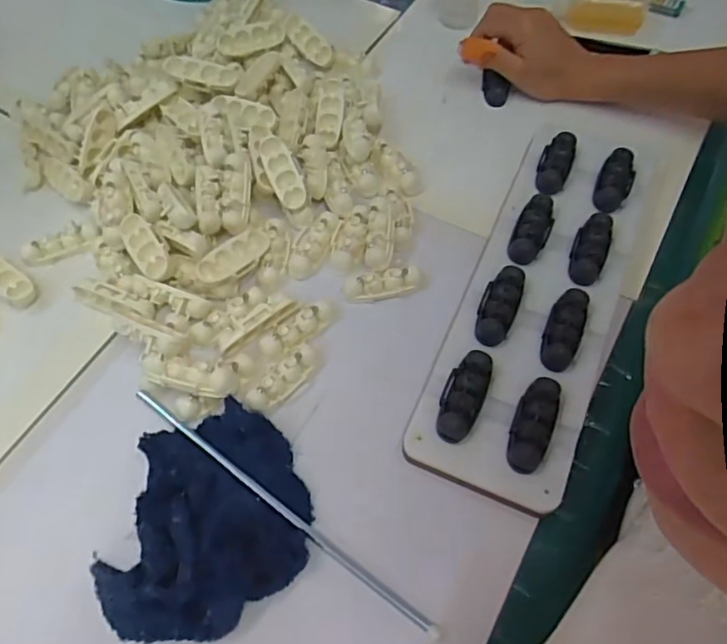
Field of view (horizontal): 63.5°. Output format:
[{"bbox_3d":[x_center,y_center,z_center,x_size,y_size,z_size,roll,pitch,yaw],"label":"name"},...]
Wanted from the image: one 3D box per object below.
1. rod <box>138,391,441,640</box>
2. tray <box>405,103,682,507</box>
[{"bbox_3d":[-0.054,0.112,0.363,0.237,0.005,0.009,33,65,18],"label":"rod"},{"bbox_3d":[0.138,-0.036,0.433,0.108,0.034,0.345,21,61,12],"label":"tray"}]

